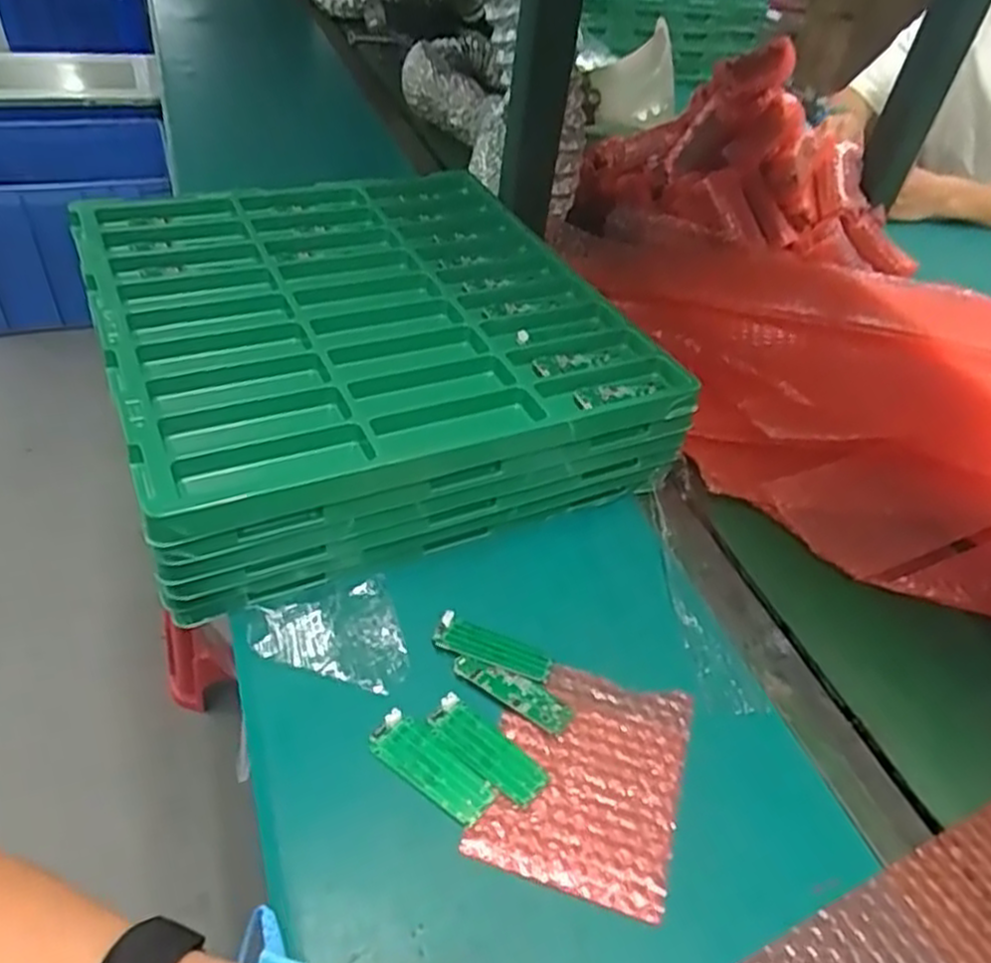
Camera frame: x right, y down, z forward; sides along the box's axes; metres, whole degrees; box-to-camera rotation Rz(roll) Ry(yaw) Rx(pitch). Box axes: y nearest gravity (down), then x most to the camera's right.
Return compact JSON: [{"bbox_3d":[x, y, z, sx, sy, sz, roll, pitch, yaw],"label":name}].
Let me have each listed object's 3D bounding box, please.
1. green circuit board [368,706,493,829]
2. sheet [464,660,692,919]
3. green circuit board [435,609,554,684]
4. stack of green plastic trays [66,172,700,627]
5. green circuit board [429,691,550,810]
[{"bbox_3d":[-0.034,0.154,0.418,0.074,0.005,0.029,30,48,21],"label":"green circuit board"},{"bbox_3d":[0.050,0.162,0.423,0.100,0.004,0.125,16,45,9],"label":"sheet"},{"bbox_3d":[-0.002,0.105,0.472,0.074,0.008,0.025,21,46,13],"label":"green circuit board"},{"bbox_3d":[-0.109,-0.110,0.625,0.364,0.104,0.391,-15,48,-22],"label":"stack of green plastic trays"},{"bbox_3d":[-0.005,0.149,0.427,0.073,0.005,0.027,32,49,23],"label":"green circuit board"}]

